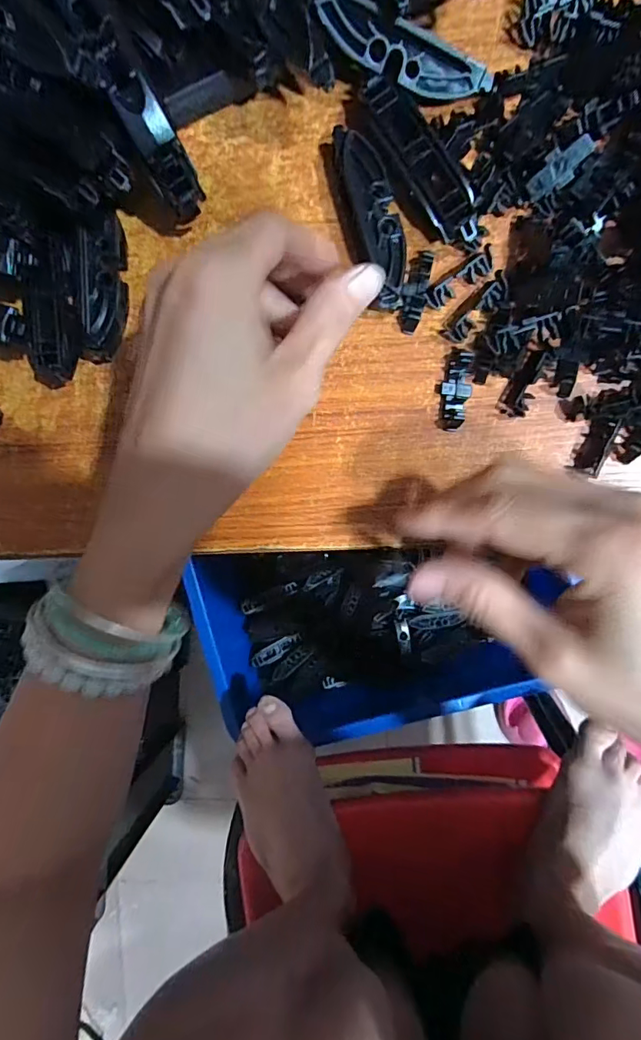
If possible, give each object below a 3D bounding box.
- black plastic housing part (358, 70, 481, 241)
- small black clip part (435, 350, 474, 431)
[{"bbox_3d":[0.044,-0.153,0.212,0.020,0.017,0.076,-33,90,7],"label":"black plastic housing part"},{"bbox_3d":[0.061,-0.059,0.221,0.015,0.008,0.035,1,93,6],"label":"small black clip part"}]

